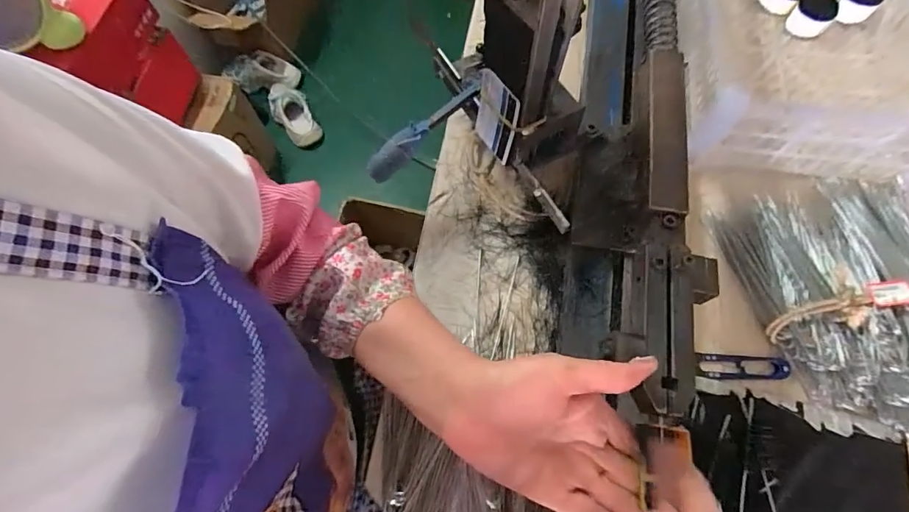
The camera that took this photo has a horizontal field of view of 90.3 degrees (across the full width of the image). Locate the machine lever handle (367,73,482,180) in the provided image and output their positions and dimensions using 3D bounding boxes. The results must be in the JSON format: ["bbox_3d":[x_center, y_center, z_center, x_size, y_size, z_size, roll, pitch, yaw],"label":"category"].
[{"bbox_3d":[-0.027,-0.139,0.475,0.034,0.022,0.169,38,73,16],"label":"machine lever handle"}]

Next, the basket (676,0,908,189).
[{"bbox_3d":[0.432,-0.293,0.549,0.305,0.108,0.408,5,67,4],"label":"basket"}]

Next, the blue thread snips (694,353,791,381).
[{"bbox_3d":[0.283,0.111,0.445,0.090,0.006,0.026,4,67,3],"label":"blue thread snips"}]

